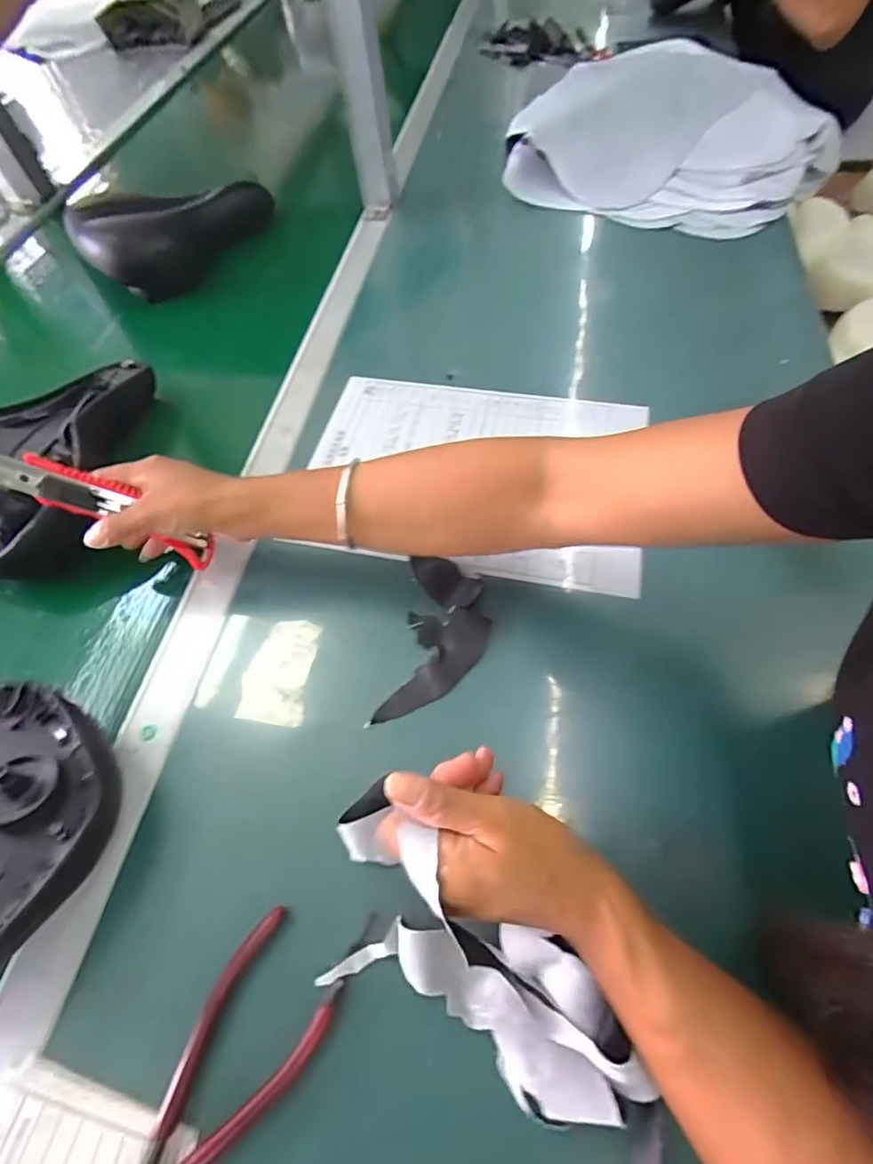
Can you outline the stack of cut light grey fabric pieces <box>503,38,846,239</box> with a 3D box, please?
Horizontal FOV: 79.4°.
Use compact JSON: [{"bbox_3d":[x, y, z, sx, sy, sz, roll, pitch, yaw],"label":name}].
[{"bbox_3d":[0.305,-0.606,0.699,0.424,0.090,0.374,18,62,15],"label":"stack of cut light grey fabric pieces"}]

